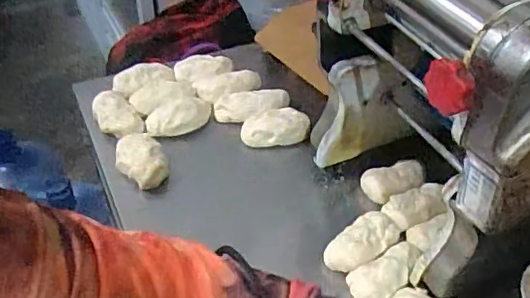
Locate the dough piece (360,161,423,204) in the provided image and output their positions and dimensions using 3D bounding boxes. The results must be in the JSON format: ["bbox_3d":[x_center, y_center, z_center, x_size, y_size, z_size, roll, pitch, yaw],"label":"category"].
[{"bbox_3d":[0.176,0.045,0.770,0.081,0.032,0.051,-5,42,-10],"label":"dough piece"}]

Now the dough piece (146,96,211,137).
[{"bbox_3d":[-0.128,-0.052,0.860,0.060,0.043,0.100,32,36,28],"label":"dough piece"}]

